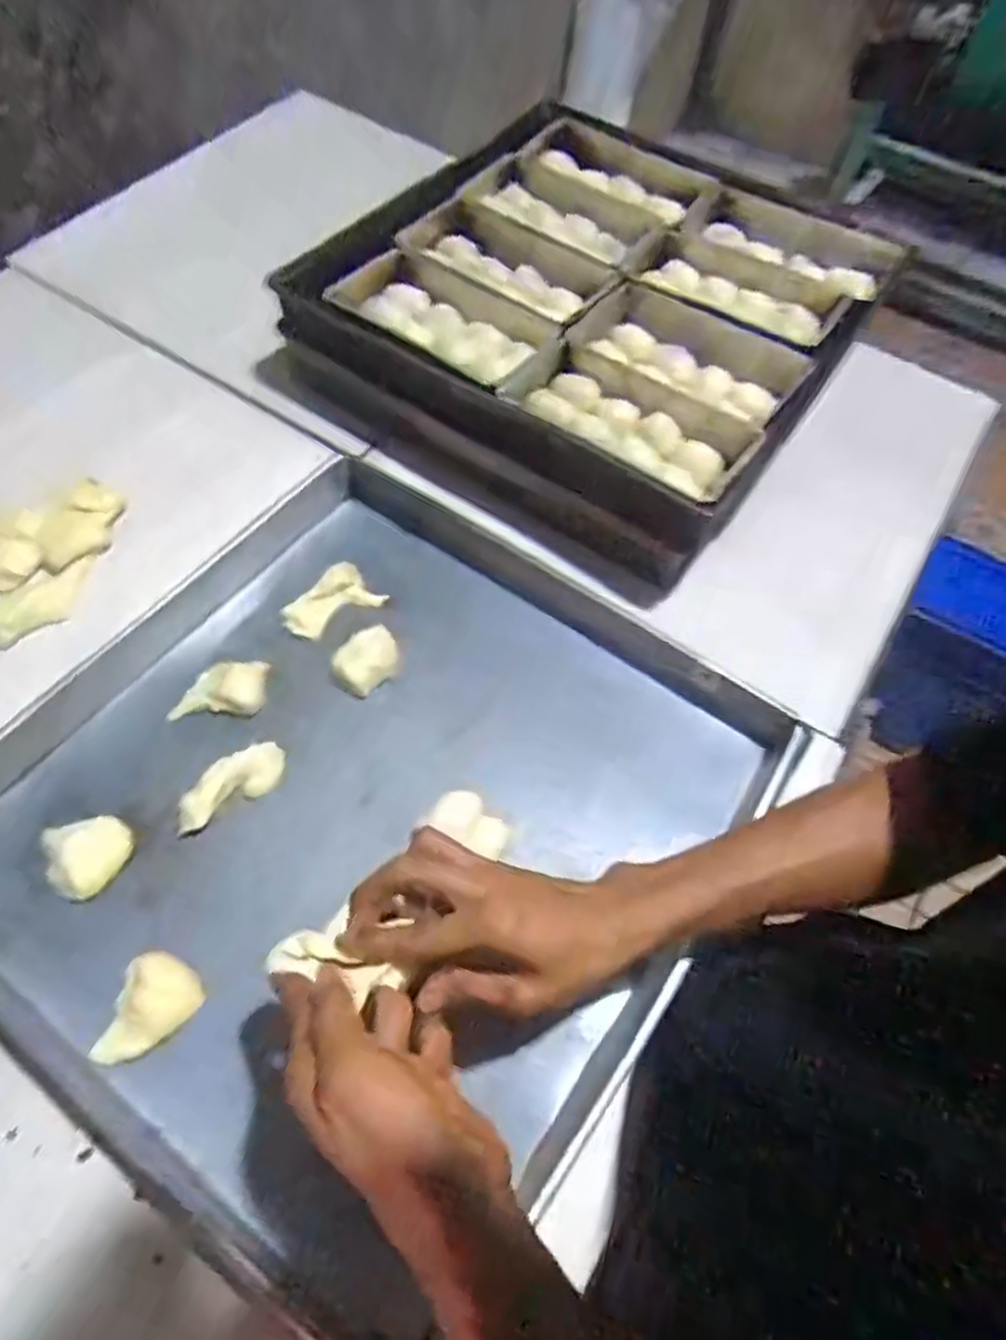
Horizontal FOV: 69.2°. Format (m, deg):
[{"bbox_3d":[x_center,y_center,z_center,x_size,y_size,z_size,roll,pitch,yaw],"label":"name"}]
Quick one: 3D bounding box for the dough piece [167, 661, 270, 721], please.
[{"bbox_3d":[-0.216,0.014,0.560,0.067,0.015,0.044,-4,60,-5],"label":"dough piece"}]

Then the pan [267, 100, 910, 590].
[{"bbox_3d":[0.088,-0.384,0.746,0.475,0.116,0.502,30,63,14],"label":"pan"}]

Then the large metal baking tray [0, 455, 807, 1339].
[{"bbox_3d":[-0.102,0.099,0.532,0.479,0.053,0.476,32,64,15],"label":"large metal baking tray"}]

